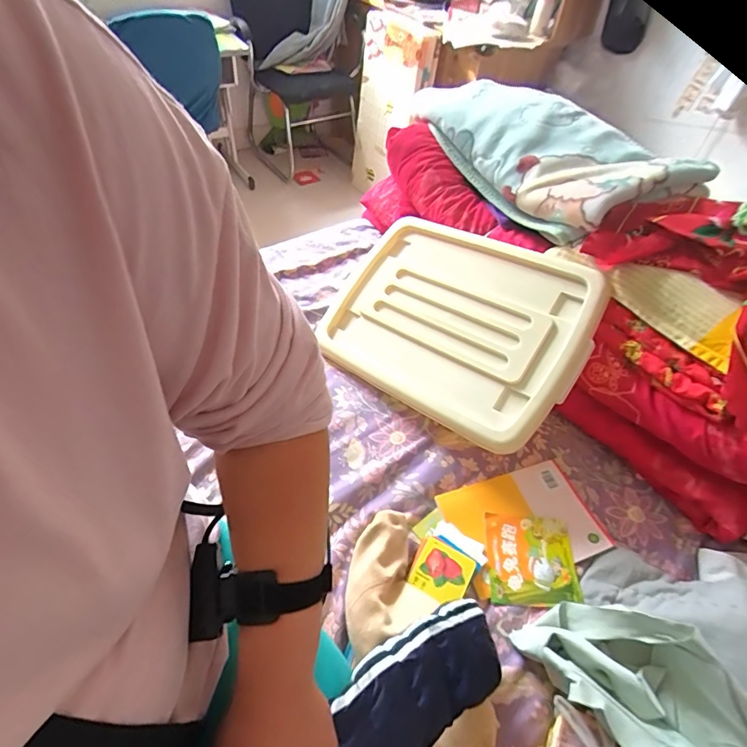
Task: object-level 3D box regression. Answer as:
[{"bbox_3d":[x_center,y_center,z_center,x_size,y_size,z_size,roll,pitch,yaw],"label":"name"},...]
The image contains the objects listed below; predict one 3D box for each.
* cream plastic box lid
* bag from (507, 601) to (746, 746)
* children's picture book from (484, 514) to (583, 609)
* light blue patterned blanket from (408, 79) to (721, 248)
[{"bbox_3d":[0.138,-0.113,0.903,0.541,0.066,0.378,26,76,31],"label":"cream plastic box lid"},{"bbox_3d":[0.310,0.385,0.543,0.151,0.151,0.234,-19,54,-20],"label":"bag"},{"bbox_3d":[0.246,0.293,0.717,0.132,0.015,0.134,6,50,0],"label":"children's picture book"},{"bbox_3d":[0.412,-0.500,1.022,0.392,0.155,0.524,-18,54,-19],"label":"light blue patterned blanket"}]

